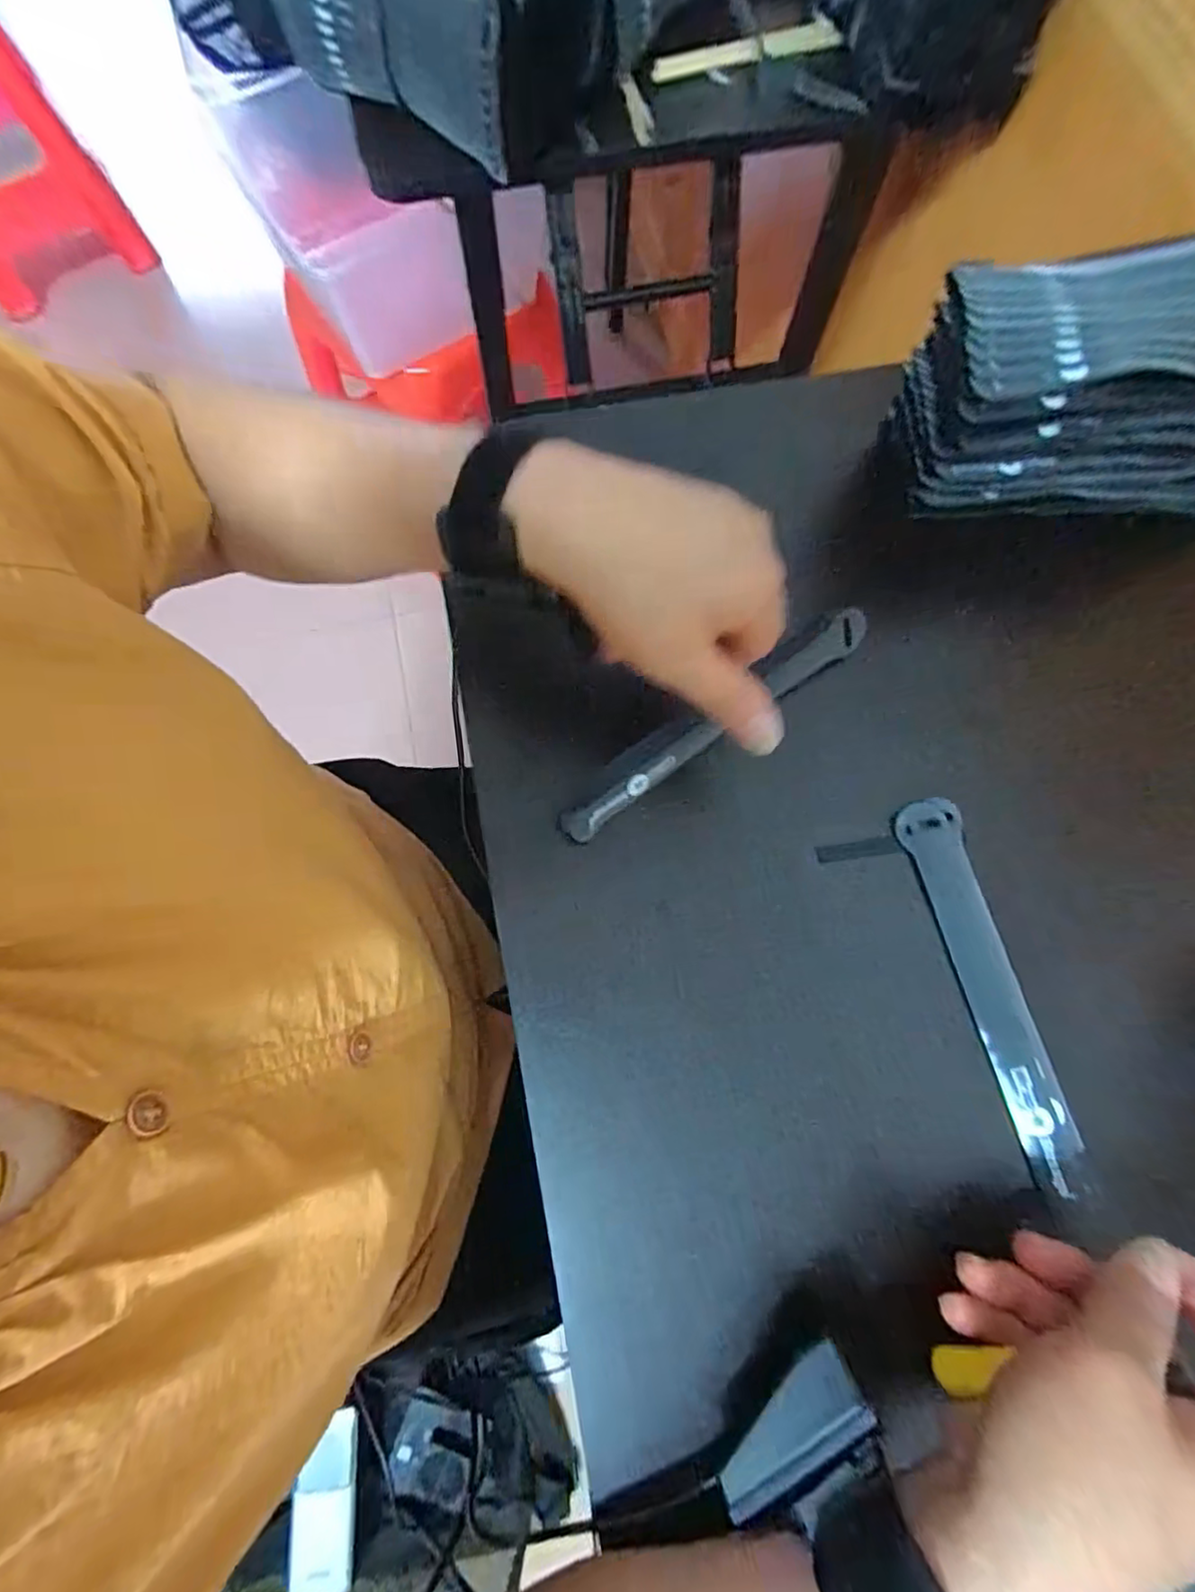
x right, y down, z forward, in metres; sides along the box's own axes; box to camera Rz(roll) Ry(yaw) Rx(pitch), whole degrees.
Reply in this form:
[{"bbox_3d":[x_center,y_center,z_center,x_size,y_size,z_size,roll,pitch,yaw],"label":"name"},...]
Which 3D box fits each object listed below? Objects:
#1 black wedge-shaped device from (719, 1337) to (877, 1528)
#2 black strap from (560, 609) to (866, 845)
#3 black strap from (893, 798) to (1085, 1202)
[{"bbox_3d":[0.072,0.242,0.232,0.065,0.020,0.021,-36,78,-9],"label":"black wedge-shaped device"},{"bbox_3d":[0.063,-0.041,0.333,0.200,0.023,0.023,-35,78,-7],"label":"black strap"},{"bbox_3d":[0.198,0.095,0.311,0.034,0.012,0.189,-12,76,-4],"label":"black strap"}]

